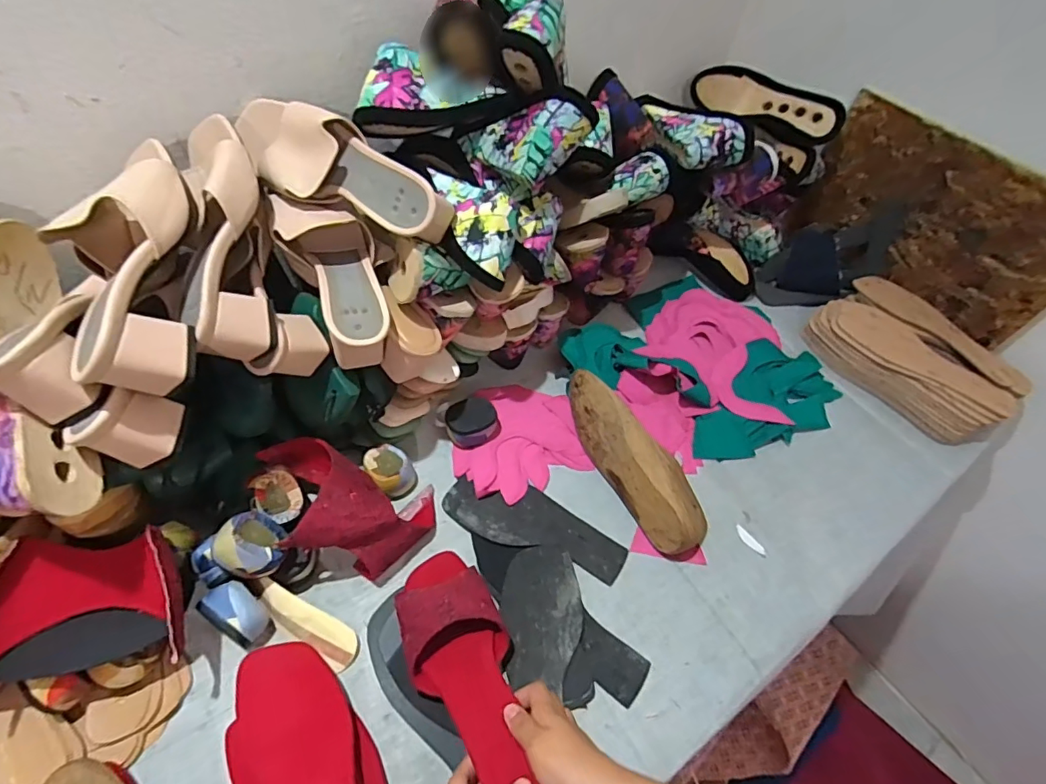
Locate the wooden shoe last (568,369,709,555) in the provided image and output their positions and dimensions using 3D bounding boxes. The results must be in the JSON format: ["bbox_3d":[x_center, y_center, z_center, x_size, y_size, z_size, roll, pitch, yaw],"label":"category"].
[{"bbox_3d":[0.135,0.069,0.612,0.076,0.072,0.237,-23,59,-21],"label":"wooden shoe last"}]

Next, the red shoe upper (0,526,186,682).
[{"bbox_3d":[-0.365,0.179,0.432,0.154,0.061,0.104,-9,55,-13],"label":"red shoe upper"}]

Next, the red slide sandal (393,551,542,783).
[{"bbox_3d":[-0.050,0.250,0.462,0.088,0.054,0.241,-18,44,-18],"label":"red slide sandal"}]

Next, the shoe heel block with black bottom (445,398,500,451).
[{"bbox_3d":[-0.062,0.037,0.635,0.067,0.037,0.060,0,53,-6],"label":"shoe heel block with black bottom"}]

